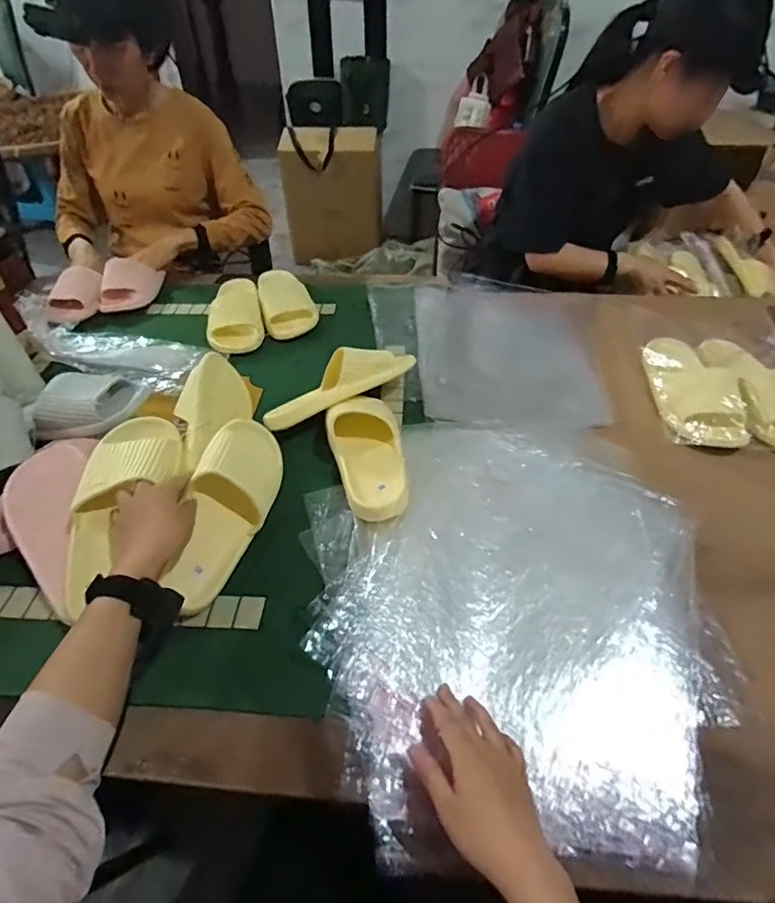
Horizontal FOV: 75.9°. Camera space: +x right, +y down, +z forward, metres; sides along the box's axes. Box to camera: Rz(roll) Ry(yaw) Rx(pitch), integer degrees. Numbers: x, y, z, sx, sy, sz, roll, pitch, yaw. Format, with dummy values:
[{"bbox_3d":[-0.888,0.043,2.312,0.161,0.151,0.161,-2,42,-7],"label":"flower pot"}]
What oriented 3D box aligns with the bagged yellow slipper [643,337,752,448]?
[{"bbox_3d":[0.486,-0.110,0.794,0.112,0.043,0.246,4,49,3],"label":"bagged yellow slipper"}]

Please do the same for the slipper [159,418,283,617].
[{"bbox_3d":[-0.200,0.064,0.604,0.091,0.083,0.246,7,60,6],"label":"slipper"}]

